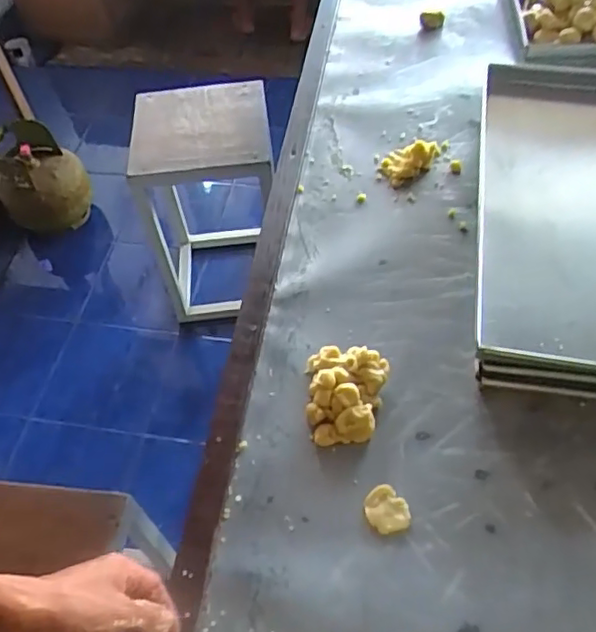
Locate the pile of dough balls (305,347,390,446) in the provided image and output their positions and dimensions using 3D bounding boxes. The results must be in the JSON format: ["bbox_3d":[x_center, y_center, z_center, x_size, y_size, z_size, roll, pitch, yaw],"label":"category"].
[{"bbox_3d":[0.056,0.086,0.692,0.089,0.035,0.111,-2,55,4],"label":"pile of dough balls"}]

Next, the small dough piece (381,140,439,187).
[{"bbox_3d":[0.171,-0.235,0.918,0.091,0.028,0.058,-22,56,-10],"label":"small dough piece"}]

